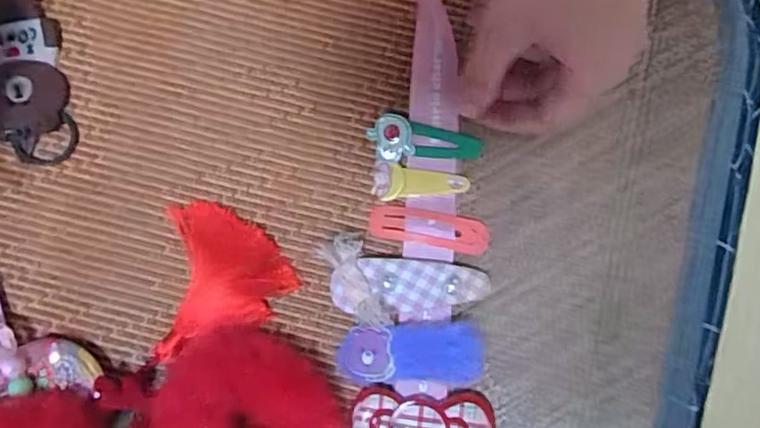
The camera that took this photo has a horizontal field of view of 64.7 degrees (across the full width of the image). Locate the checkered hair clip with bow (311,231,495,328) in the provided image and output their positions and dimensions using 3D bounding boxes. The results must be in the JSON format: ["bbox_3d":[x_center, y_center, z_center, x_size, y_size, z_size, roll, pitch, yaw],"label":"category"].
[{"bbox_3d":[0.009,0.035,0.283,0.079,0.009,0.037,17,81,0],"label":"checkered hair clip with bow"}]

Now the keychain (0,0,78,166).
[{"bbox_3d":[-0.181,-0.068,0.299,0.047,0.011,0.088,-10,82,-5],"label":"keychain"}]

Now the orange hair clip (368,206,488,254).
[{"bbox_3d":[0.024,0.007,0.293,0.058,0.007,0.017,12,81,-1],"label":"orange hair clip"}]

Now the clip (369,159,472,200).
[{"bbox_3d":[0.019,-0.013,0.294,0.046,0.005,0.018,10,81,-2],"label":"clip"}]

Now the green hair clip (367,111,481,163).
[{"bbox_3d":[0.023,-0.035,0.295,0.056,0.011,0.021,6,79,-13],"label":"green hair clip"}]

